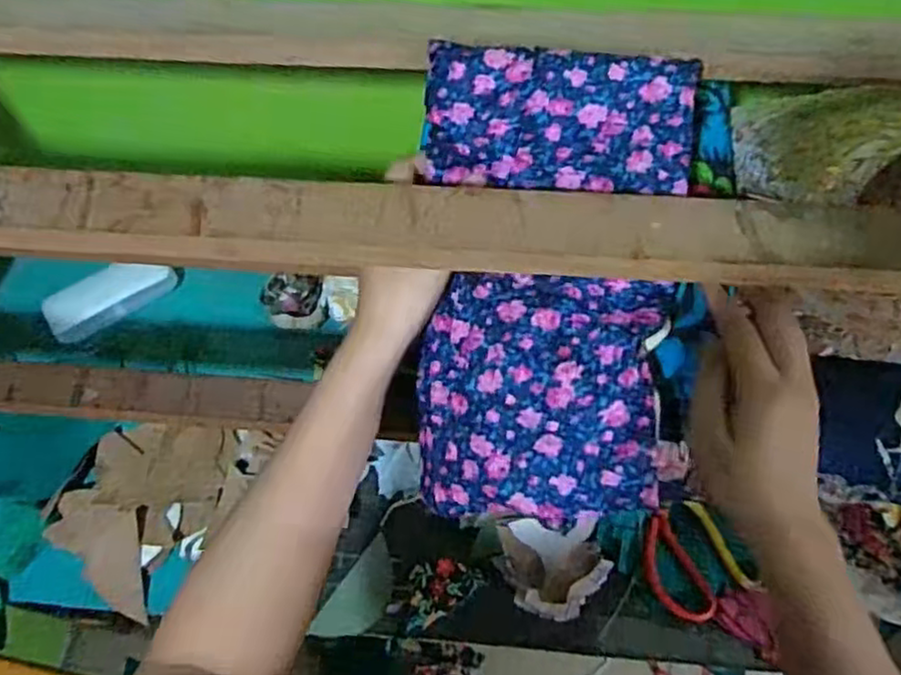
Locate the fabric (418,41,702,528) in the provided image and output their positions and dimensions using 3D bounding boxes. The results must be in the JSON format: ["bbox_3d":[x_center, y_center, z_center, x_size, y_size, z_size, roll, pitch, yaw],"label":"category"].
[{"bbox_3d":[0.048,-0.032,0.393,0.144,0.033,0.257,5,81,17],"label":"fabric"}]

